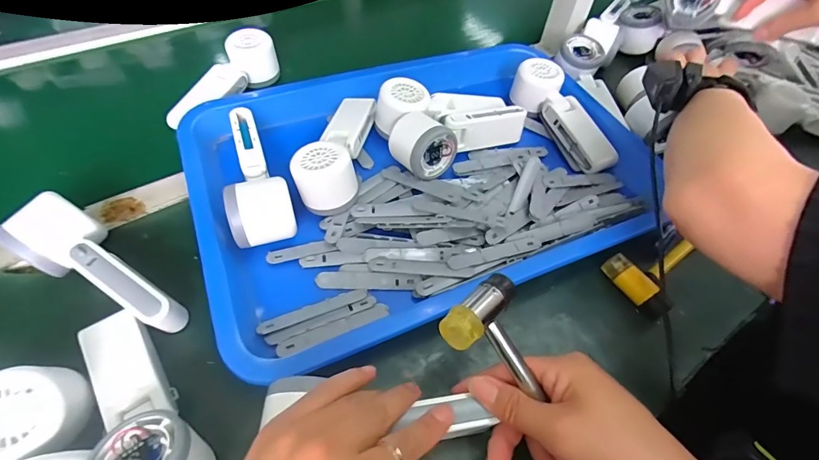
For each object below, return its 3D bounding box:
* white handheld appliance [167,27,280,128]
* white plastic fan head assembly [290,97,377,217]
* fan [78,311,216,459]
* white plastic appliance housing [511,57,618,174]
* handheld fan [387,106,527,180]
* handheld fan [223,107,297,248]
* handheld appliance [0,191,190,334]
[{"bbox_3d":[-0.226,-0.186,0.493,0.050,0.052,0.157,25,56,14],"label":"white handheld appliance"},{"bbox_3d":[-0.071,-0.093,0.430,0.058,0.052,0.161,11,53,4],"label":"white plastic fan head assembly"},{"bbox_3d":[-0.190,0.124,0.276,0.062,0.061,0.162,-35,63,-26],"label":"fan"},{"bbox_3d":[0.187,-0.136,0.496,0.058,0.041,0.162,-24,72,-20],"label":"white plastic appliance housing"},{"bbox_3d":[0.058,-0.111,0.447,0.163,0.050,0.062,-26,60,-22],"label":"handheld fan"},{"bbox_3d":[-0.151,-0.059,0.401,0.051,0.054,0.165,-12,55,-13],"label":"handheld fan"},{"bbox_3d":[-0.247,0.035,0.328,0.157,0.058,0.052,28,56,16],"label":"handheld appliance"}]

